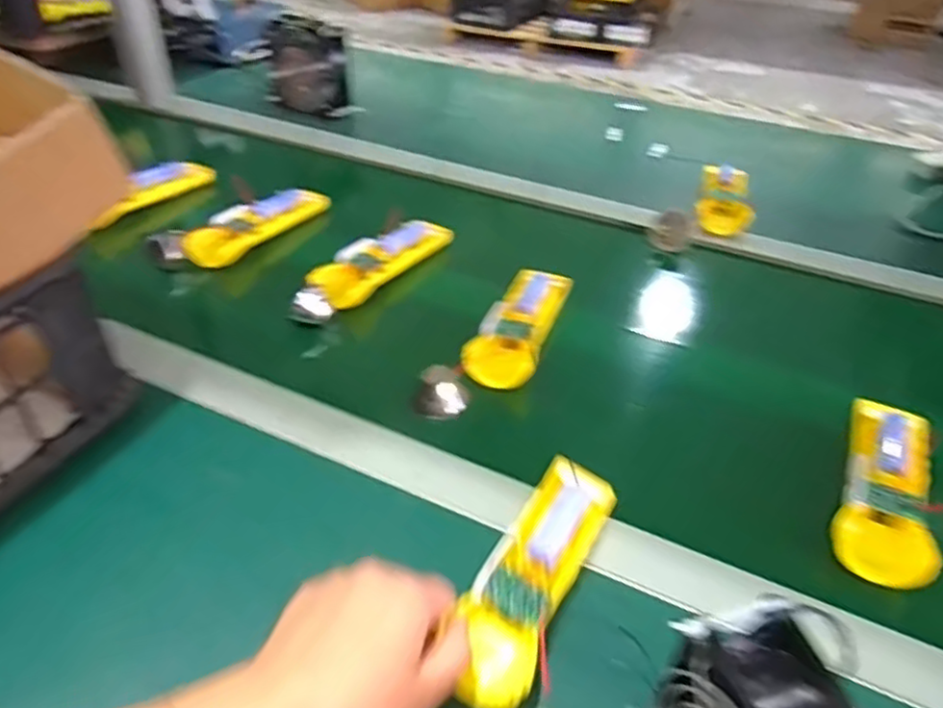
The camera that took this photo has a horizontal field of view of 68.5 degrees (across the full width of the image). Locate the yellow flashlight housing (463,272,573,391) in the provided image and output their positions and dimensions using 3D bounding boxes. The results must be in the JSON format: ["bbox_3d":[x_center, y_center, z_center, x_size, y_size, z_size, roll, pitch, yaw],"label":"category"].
[{"bbox_3d":[0.044,-0.030,0.611,0.054,0.023,0.169,14,41,15],"label":"yellow flashlight housing"}]

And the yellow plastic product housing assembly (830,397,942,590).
[{"bbox_3d":[0.288,0.088,0.476,0.055,0.023,0.155,20,43,22],"label":"yellow plastic product housing assembly"}]

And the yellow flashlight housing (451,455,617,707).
[{"bbox_3d":[0.038,0.126,0.406,0.047,0.027,0.163,17,43,20],"label":"yellow flashlight housing"}]

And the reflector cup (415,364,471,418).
[{"bbox_3d":[-0.023,0.030,0.549,0.043,0.029,0.030,-2,40,-3],"label":"reflector cup"}]

